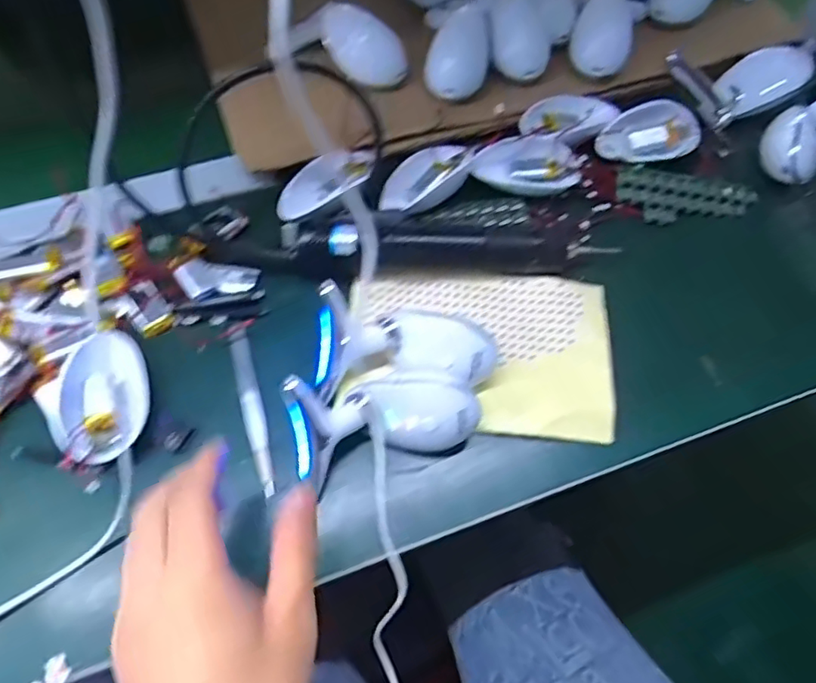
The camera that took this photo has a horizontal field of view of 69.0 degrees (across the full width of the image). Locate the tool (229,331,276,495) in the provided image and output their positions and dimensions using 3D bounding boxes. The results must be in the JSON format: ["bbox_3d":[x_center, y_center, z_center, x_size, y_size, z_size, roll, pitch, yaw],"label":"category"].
[{"bbox_3d":[-0.104,0.045,0.398,0.014,0.010,0.116,-15,64,-10],"label":"tool"}]

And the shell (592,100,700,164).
[{"bbox_3d":[0.200,-0.170,0.496,0.085,0.033,0.049,-17,64,-11],"label":"shell"}]

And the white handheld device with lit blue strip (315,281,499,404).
[{"bbox_3d":[0.000,0.006,0.383,0.115,0.062,0.051,4,62,-1],"label":"white handheld device with lit blue strip"}]

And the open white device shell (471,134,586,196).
[{"bbox_3d":[0.095,-0.138,0.478,0.085,0.026,0.041,-8,63,-7],"label":"open white device shell"}]

